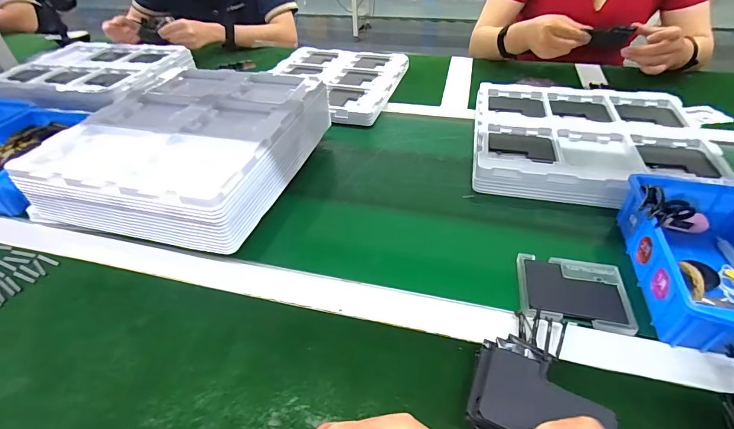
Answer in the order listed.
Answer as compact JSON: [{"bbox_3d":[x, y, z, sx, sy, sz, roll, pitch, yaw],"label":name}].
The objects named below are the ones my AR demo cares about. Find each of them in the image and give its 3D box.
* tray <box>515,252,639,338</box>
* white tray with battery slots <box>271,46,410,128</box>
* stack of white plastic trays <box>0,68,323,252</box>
[{"bbox_3d":[0.213,0.080,0.396,0.103,0.017,0.088,5,41,7],"label":"tray"},{"bbox_3d":[-0.071,-0.296,0.813,0.273,0.029,0.334,10,42,13],"label":"white tray with battery slots"},{"bbox_3d":[-0.237,-0.098,0.541,0.277,0.098,0.317,12,44,12],"label":"stack of white plastic trays"}]

